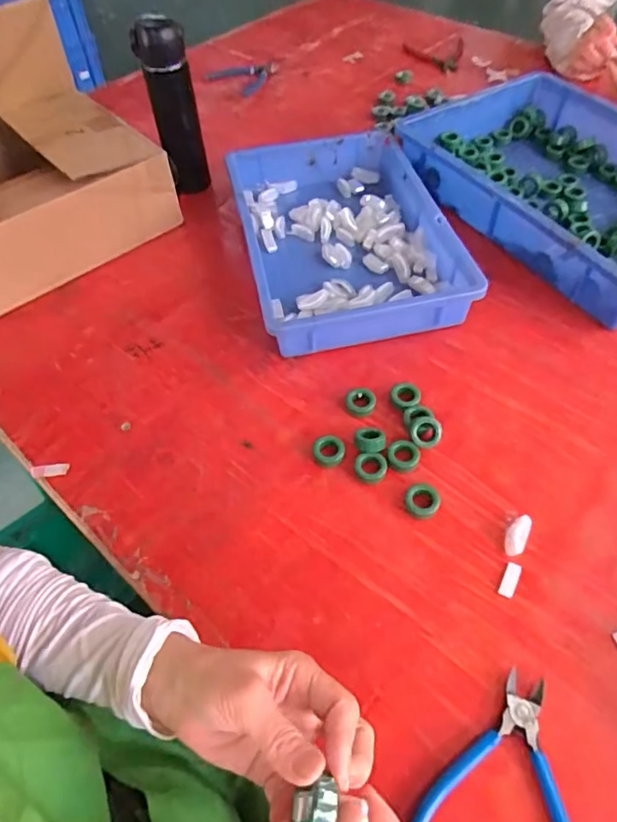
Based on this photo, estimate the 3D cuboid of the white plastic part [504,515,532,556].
[{"bbox_3d":[0.182,0.108,0.466,0.016,0.006,0.038,25,72,18],"label":"white plastic part"}]

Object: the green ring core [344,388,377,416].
[{"bbox_3d":[0.054,-0.010,0.553,0.030,0.012,0.028,-19,55,-13],"label":"green ring core"}]

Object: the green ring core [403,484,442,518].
[{"bbox_3d":[0.104,0.082,0.488,0.031,0.012,0.030,0,53,0],"label":"green ring core"}]

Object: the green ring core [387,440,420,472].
[{"bbox_3d":[0.092,0.043,0.515,0.030,0.010,0.029,0,53,0],"label":"green ring core"}]

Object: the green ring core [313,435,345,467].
[{"bbox_3d":[0.020,0.038,0.521,0.030,0.010,0.030,0,53,0],"label":"green ring core"}]

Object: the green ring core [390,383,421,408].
[{"bbox_3d":[0.102,-0.015,0.557,0.028,0.011,0.033,-27,57,-19],"label":"green ring core"}]

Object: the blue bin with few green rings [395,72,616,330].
[{"bbox_3d":[0.353,-0.301,0.718,0.295,0.082,0.431,-25,57,-17],"label":"blue bin with few green rings"}]

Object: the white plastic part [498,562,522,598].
[{"bbox_3d":[0.168,0.141,0.446,0.012,0.004,0.030,23,56,17],"label":"white plastic part"}]

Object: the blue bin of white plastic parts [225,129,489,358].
[{"bbox_3d":[0.041,-0.230,0.693,0.245,0.062,0.361,-10,53,-7],"label":"blue bin of white plastic parts"}]

